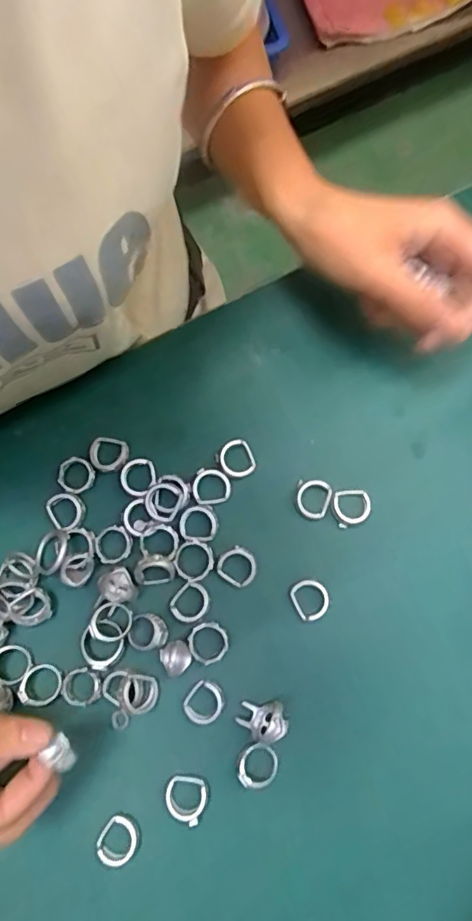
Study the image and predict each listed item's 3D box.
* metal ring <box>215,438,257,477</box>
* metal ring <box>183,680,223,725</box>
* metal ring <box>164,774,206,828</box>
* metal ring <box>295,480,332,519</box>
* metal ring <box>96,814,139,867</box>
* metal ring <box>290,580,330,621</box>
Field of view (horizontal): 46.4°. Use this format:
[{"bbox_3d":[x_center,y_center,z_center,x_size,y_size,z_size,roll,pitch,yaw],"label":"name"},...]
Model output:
[{"bbox_3d":[0.000,0.000,0.351,0.022,0.008,0.024,-28,80,-4],"label":"metal ring"},{"bbox_3d":[-0.019,0.144,0.325,0.024,0.007,0.021,-43,81,-7],"label":"metal ring"},{"bbox_3d":[-0.029,0.195,0.315,0.023,0.007,0.023,0,79,1],"label":"metal ring"},{"bbox_3d":[0.048,0.024,0.347,0.021,0.008,0.023,17,87,-1],"label":"metal ring"},{"bbox_3d":[-0.067,0.217,0.313,0.022,0.006,0.026,36,82,7],"label":"metal ring"},{"bbox_3d":[0.046,0.084,0.335,0.022,0.004,0.024,-29,71,7],"label":"metal ring"}]

